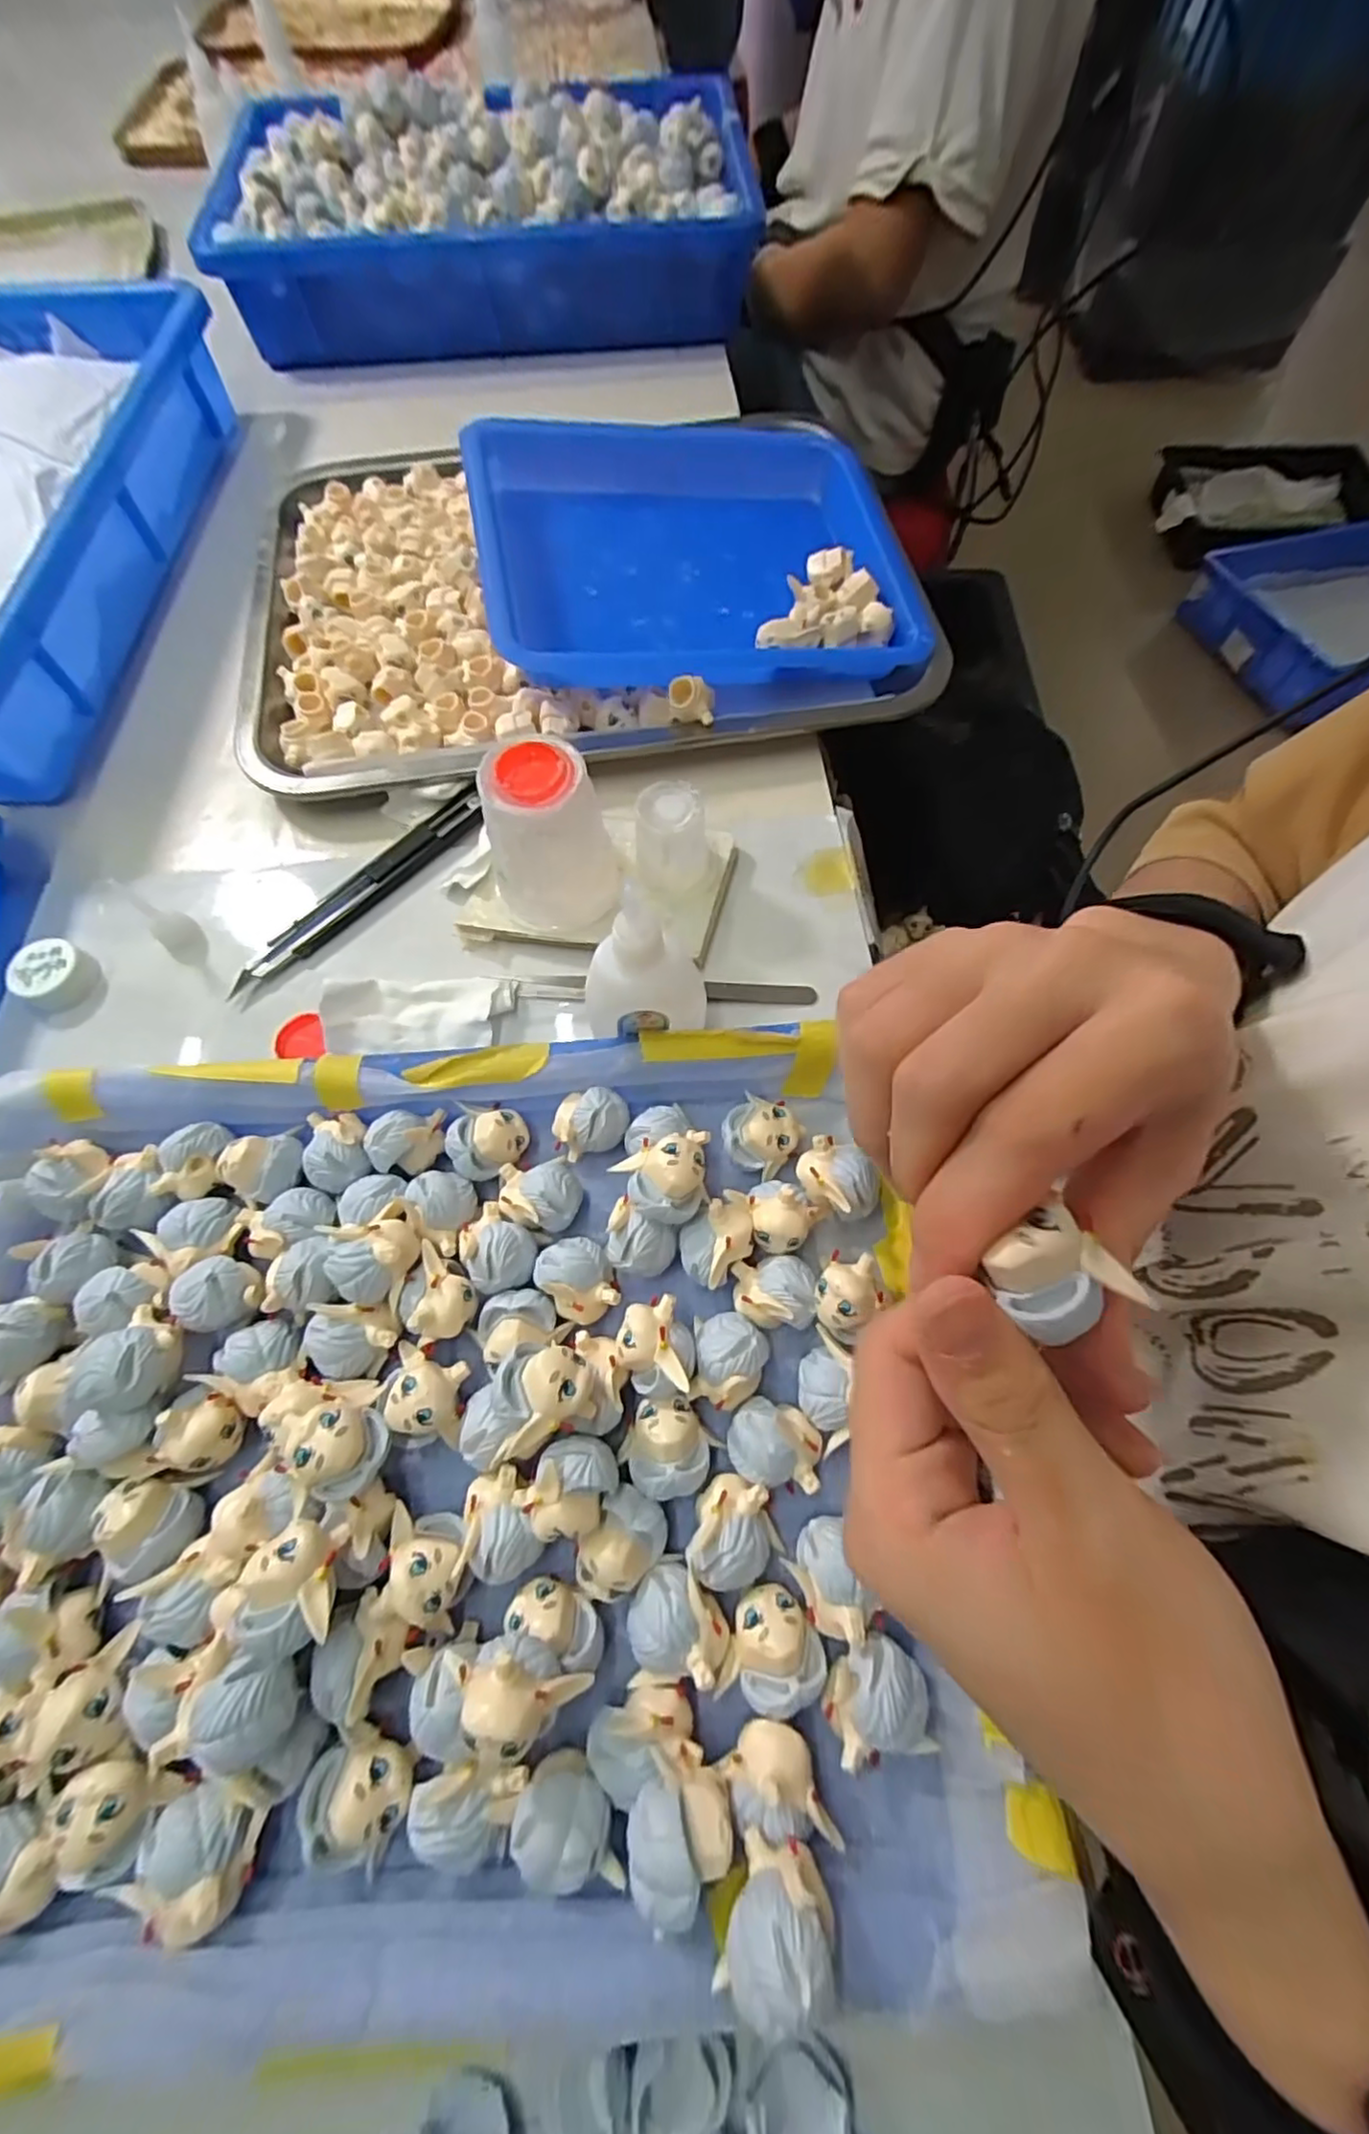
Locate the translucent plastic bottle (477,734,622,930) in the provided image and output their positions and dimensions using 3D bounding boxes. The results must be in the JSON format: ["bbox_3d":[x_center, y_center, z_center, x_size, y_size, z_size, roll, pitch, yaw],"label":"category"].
[{"bbox_3d":[-0.054,-0.094,0.275,0.050,0.064,0.048,-11,68,-4],"label":"translucent plastic bottle"}]

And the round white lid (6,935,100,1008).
[{"bbox_3d":[-0.270,-0.040,0.293,0.028,0.016,0.028,0,68,0],"label":"round white lid"}]

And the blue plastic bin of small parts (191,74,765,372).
[{"bbox_3d":[-0.137,-0.609,0.488,0.355,0.071,0.218,-4,68,-1],"label":"blue plastic bin of small parts"}]

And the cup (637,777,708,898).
[{"bbox_3d":[-0.005,-0.093,0.290,0.029,0.044,0.031,0,68,0],"label":"cup"}]

